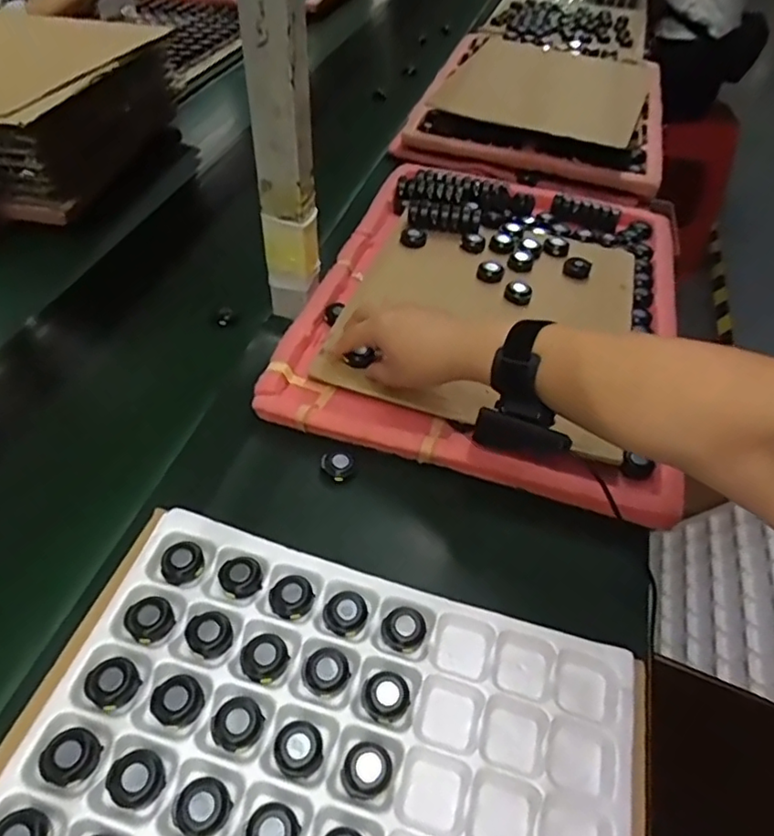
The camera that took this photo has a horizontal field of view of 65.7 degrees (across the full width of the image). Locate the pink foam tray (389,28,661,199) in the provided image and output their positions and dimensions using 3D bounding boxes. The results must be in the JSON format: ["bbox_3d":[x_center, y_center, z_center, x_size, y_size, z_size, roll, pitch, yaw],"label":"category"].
[{"bbox_3d":[0.259,-0.529,0.986,0.376,0.055,0.449,15,48,10],"label":"pink foam tray"}]

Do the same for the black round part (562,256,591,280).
[{"bbox_3d":[0.222,-0.176,0.700,0.031,0.009,0.034,13,48,8],"label":"black round part"}]

